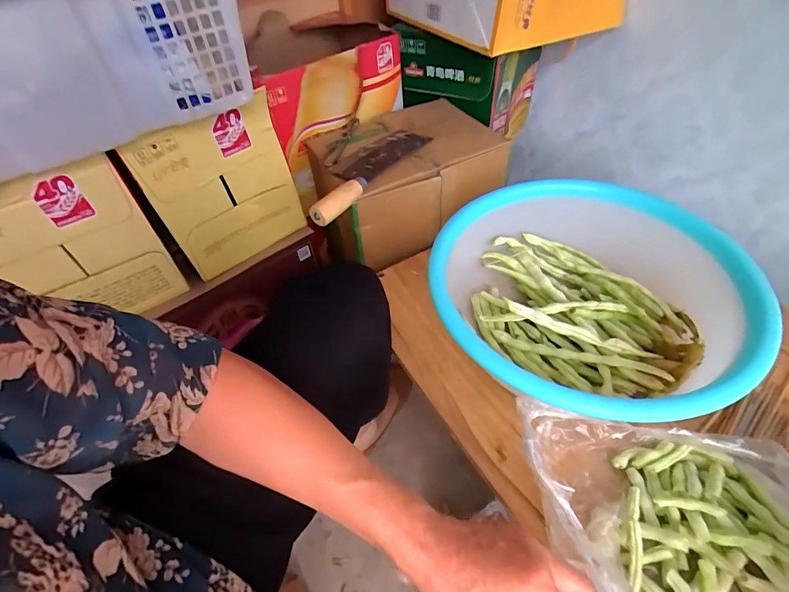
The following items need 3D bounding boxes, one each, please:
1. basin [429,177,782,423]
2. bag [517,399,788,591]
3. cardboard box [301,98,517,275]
[{"bbox_3d":[0.236,0.006,0.520,0.324,0.121,0.363,-22,51,-14],"label":"basin"},{"bbox_3d":[0.239,0.216,0.348,0.240,0.095,0.221,4,50,8],"label":"bag"},{"bbox_3d":[0.018,-0.215,0.728,0.301,0.143,0.239,-20,51,-12],"label":"cardboard box"}]

